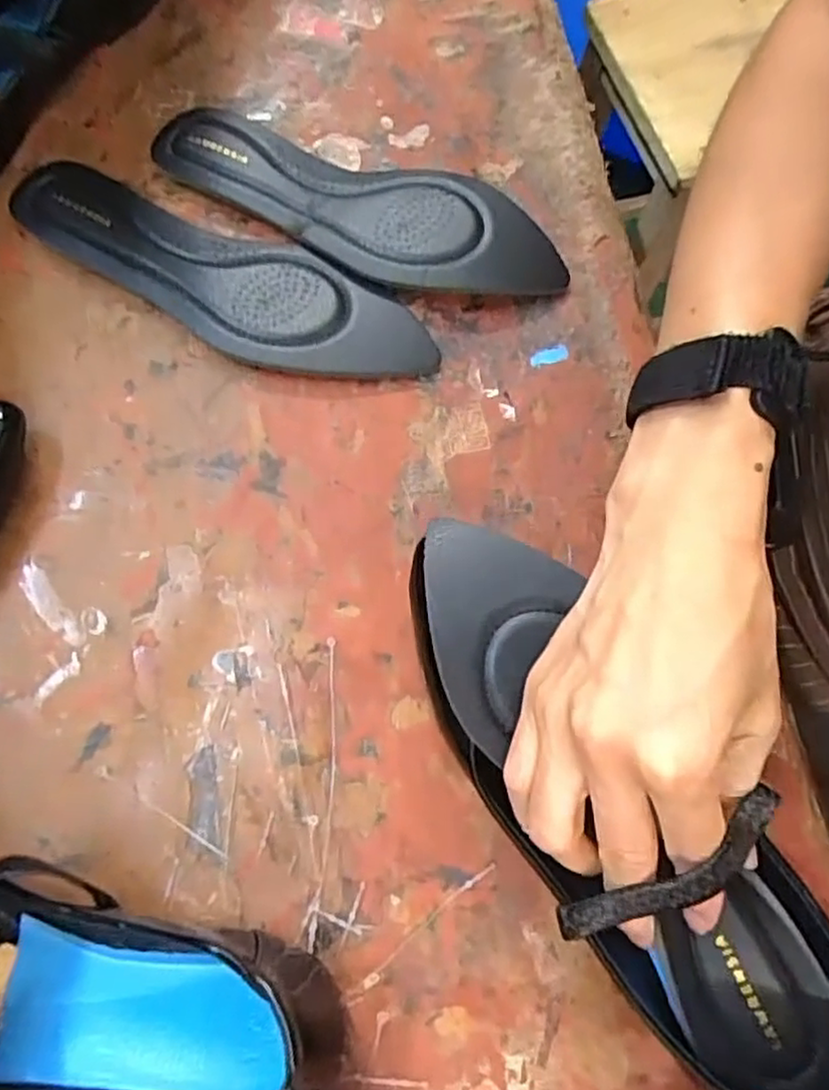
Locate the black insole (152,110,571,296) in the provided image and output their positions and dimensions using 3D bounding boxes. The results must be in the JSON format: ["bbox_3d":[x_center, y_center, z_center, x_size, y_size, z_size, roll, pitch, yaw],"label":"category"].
[{"bbox_3d":[-0.035,-0.180,0.375,0.234,0.016,0.074,18,73,4],"label":"black insole"}]

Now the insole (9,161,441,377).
[{"bbox_3d":[-0.101,-0.141,0.364,0.233,0.011,0.070,30,74,7],"label":"insole"}]

